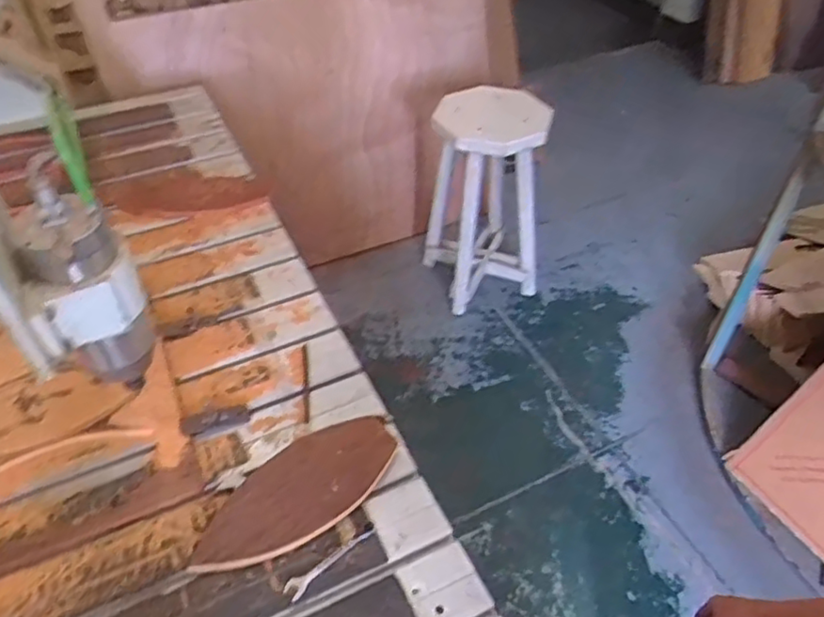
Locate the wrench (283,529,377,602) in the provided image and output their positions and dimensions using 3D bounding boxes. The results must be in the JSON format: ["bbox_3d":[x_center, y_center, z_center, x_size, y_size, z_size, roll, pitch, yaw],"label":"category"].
[{"bbox_3d":[-0.099,0.301,0.782,0.125,0.010,0.023,-34,54,-30],"label":"wrench"}]

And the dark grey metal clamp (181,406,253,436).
[{"bbox_3d":[-0.278,0.158,0.920,0.094,0.021,0.027,-15,47,-16],"label":"dark grey metal clamp"}]

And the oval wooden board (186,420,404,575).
[{"bbox_3d":[-0.144,0.233,0.827,0.276,0.029,0.117,-22,49,-22],"label":"oval wooden board"}]

